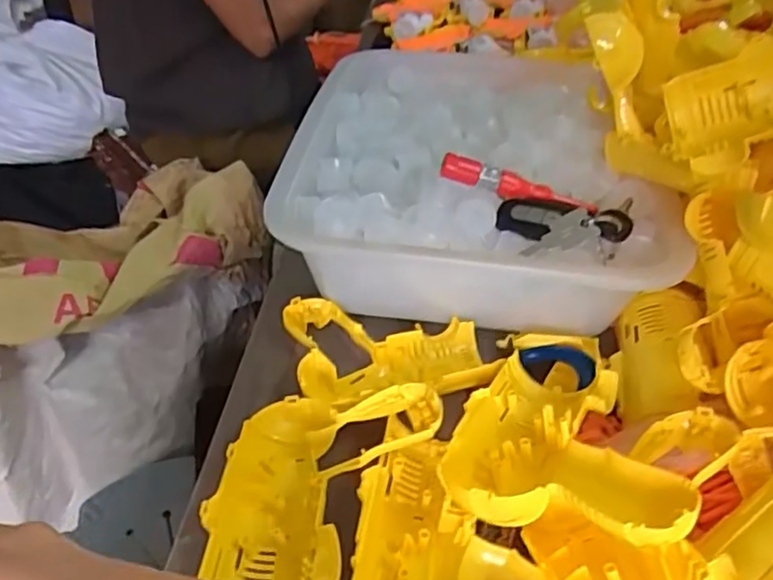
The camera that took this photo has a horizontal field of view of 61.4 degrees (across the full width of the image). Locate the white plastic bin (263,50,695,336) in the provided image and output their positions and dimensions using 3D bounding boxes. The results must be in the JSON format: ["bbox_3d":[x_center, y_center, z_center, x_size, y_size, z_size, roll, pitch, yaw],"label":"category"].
[{"bbox_3d":[0.073,-0.120,0.586,0.294,0.098,0.389,5,40,4],"label":"white plastic bin"}]

